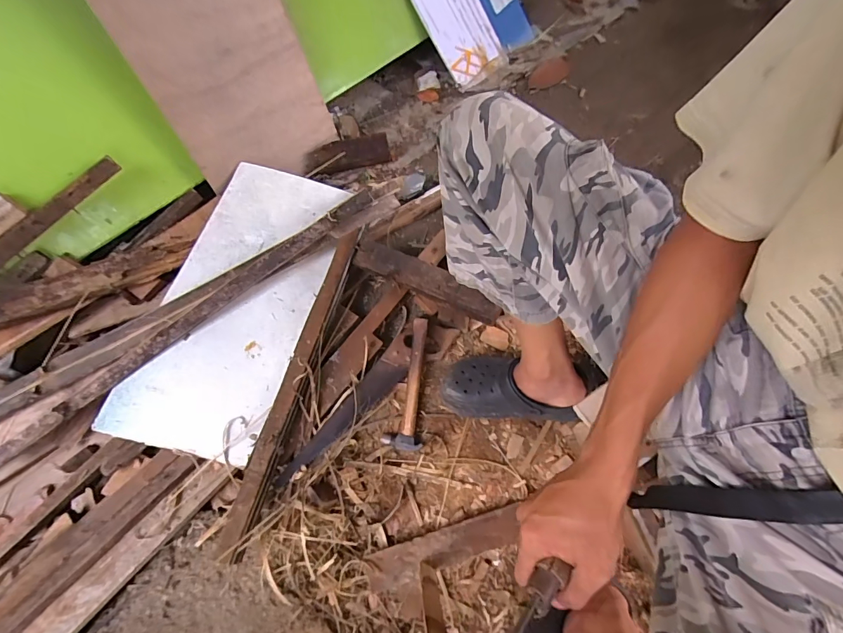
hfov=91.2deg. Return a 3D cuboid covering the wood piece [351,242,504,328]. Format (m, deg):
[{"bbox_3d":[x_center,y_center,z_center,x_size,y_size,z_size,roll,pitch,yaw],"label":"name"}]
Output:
[{"bbox_3d":[0.009,-0.073,0.819,0.311,0.033,0.061,23,69,12],"label":"wood piece"}]

